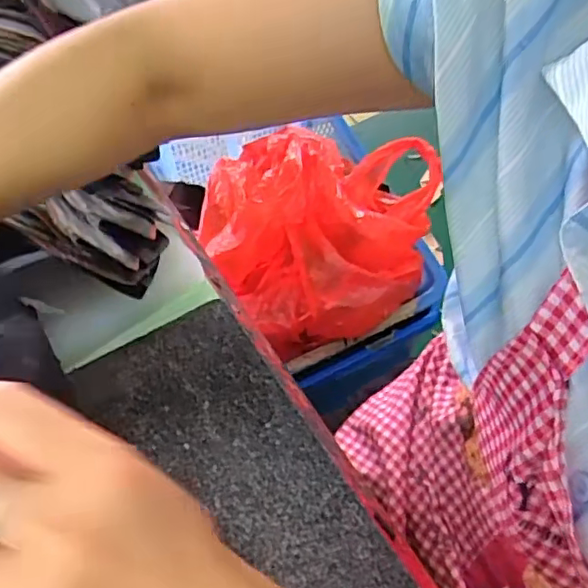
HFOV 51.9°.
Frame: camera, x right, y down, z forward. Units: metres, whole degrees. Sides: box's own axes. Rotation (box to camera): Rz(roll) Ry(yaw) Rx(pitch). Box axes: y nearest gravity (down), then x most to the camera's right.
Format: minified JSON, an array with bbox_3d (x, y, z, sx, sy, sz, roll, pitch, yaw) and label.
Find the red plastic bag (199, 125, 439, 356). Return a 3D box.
[{"bbox_3d":[0.040,-0.064,0.714,0.266,0.183,0.189,-14,55,-5],"label":"red plastic bag"}]

